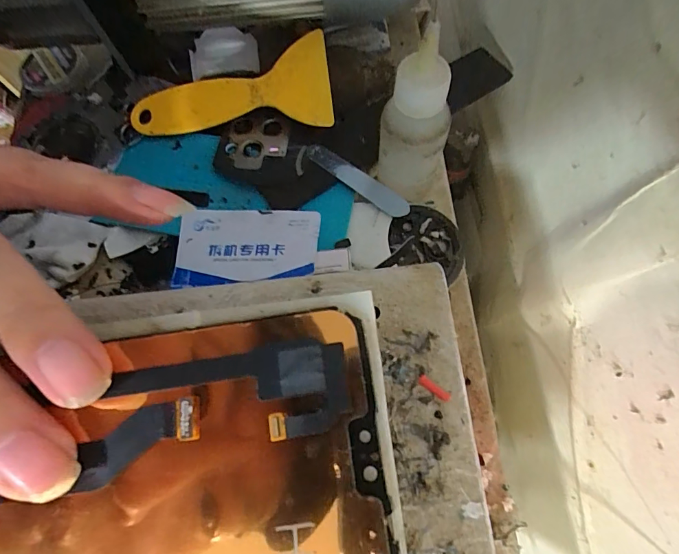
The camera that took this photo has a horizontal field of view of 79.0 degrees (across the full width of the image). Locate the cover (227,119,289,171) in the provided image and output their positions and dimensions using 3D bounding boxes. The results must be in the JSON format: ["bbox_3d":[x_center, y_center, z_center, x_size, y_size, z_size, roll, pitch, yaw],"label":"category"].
[{"bbox_3d":[-0.052,-0.085,0.261,0.038,0.006,0.035,-3,73,1],"label":"cover"}]

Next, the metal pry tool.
[{"bbox_3d":[0.011,-0.059,0.252,0.072,0.004,0.014,35,72,10],"label":"metal pry tool"}]

